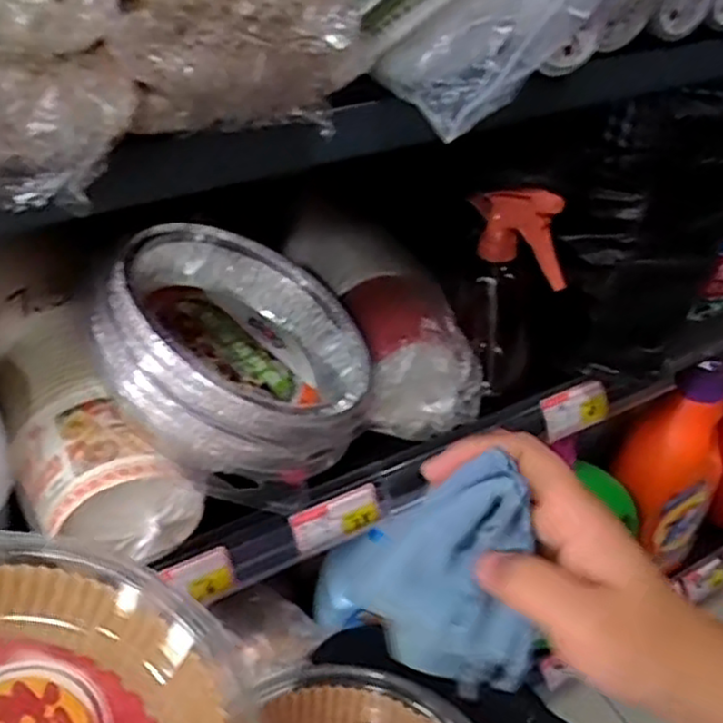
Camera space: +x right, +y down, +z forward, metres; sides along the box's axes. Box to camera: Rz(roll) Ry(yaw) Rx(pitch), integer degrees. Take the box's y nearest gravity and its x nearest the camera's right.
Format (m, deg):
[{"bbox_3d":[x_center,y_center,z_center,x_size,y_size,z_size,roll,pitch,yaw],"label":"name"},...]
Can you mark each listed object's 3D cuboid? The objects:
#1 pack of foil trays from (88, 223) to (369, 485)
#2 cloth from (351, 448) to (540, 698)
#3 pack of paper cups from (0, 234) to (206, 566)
[{"bbox_3d":[-0.093,-0.001,0.497,0.187,0.087,0.192,26,31,-22],"label":"pack of foil trays"},{"bbox_3d":[0.036,0.095,0.307,0.072,0.102,0.044,-3,40,-5],"label":"cloth"},{"bbox_3d":[-0.223,0.021,0.535,0.100,0.100,0.292,-22,45,-25],"label":"pack of paper cups"}]

